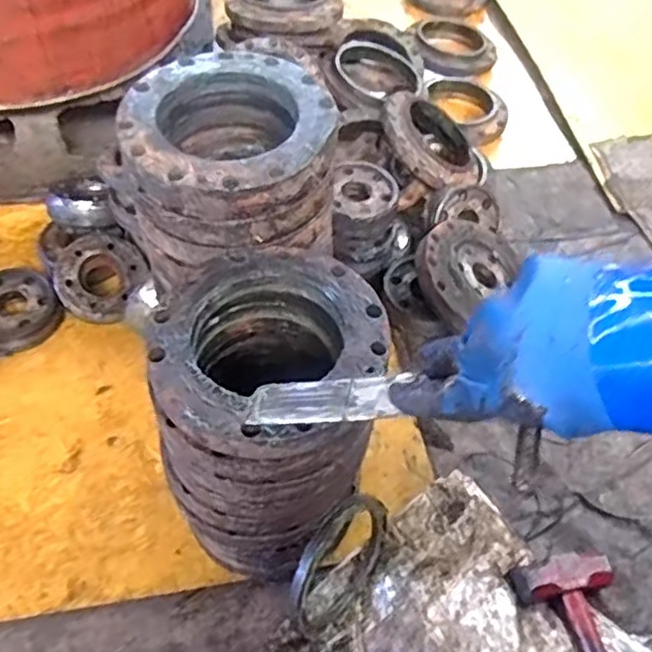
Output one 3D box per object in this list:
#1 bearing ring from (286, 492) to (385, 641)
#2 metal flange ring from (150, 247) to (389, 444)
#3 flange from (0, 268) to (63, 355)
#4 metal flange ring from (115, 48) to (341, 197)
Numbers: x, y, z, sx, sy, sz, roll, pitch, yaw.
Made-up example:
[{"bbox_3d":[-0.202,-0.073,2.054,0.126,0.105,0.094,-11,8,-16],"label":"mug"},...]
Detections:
[{"bbox_3d":[0.015,0.253,0.727,0.018,0.146,0.151,22,73,33],"label":"bearing ring"},{"bbox_3d":[-0.046,0.006,0.575,0.189,0.024,0.199,2,52,-2],"label":"metal flange ring"},{"bbox_3d":[-0.446,-0.029,0.980,0.115,0.046,0.121,2,52,-2],"label":"flange"},{"bbox_3d":[-0.094,-0.199,0.643,0.199,0.024,0.202,2,52,-2],"label":"metal flange ring"}]

